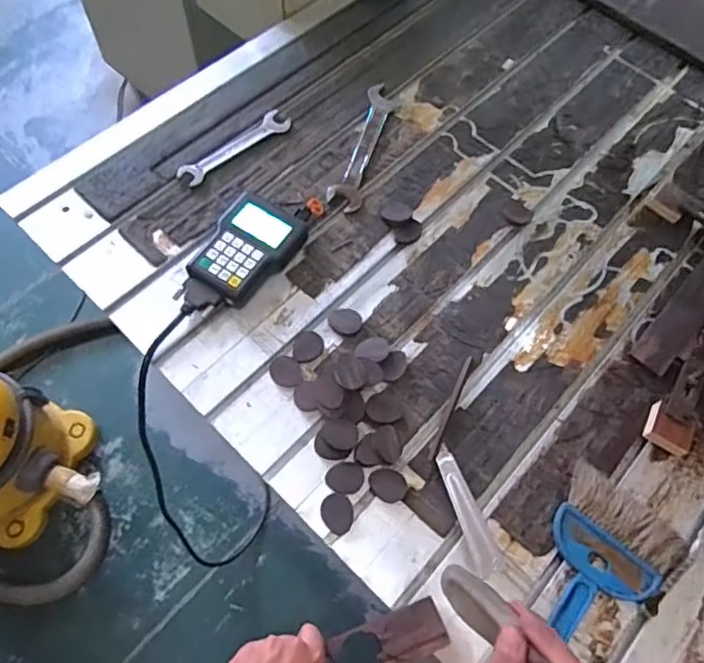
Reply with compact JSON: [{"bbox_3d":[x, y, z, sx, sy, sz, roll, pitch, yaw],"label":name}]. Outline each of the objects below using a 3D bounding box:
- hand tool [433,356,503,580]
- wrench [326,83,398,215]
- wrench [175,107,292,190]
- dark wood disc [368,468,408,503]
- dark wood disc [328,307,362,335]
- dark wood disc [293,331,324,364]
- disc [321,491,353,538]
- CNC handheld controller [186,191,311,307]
[{"bbox_3d":[0.129,0.146,0.640,0.064,0.047,0.249,-2,65,-4],"label":"hand tool"},{"bbox_3d":[0.019,-0.287,0.851,0.049,0.007,0.254,16,65,4],"label":"wrench"},{"bbox_3d":[-0.172,-0.276,0.827,0.189,0.004,0.038,-39,73,-19],"label":"wrench"},{"bbox_3d":[0.041,0.177,0.639,0.043,0.004,0.036,33,86,11],"label":"dark wood disc"},{"bbox_3d":[-0.008,-0.013,0.719,0.041,0.009,0.037,40,69,14],"label":"dark wood disc"},{"bbox_3d":[-0.055,0.019,0.702,0.037,0.004,0.045,18,65,5],"label":"dark wood disc"},{"bbox_3d":[-0.016,0.206,0.624,0.035,0.004,0.045,-17,79,-23],"label":"disc"},{"bbox_3d":[-0.142,-0.112,0.743,0.111,0.038,0.152,31,67,11],"label":"CNC handheld controller"}]

